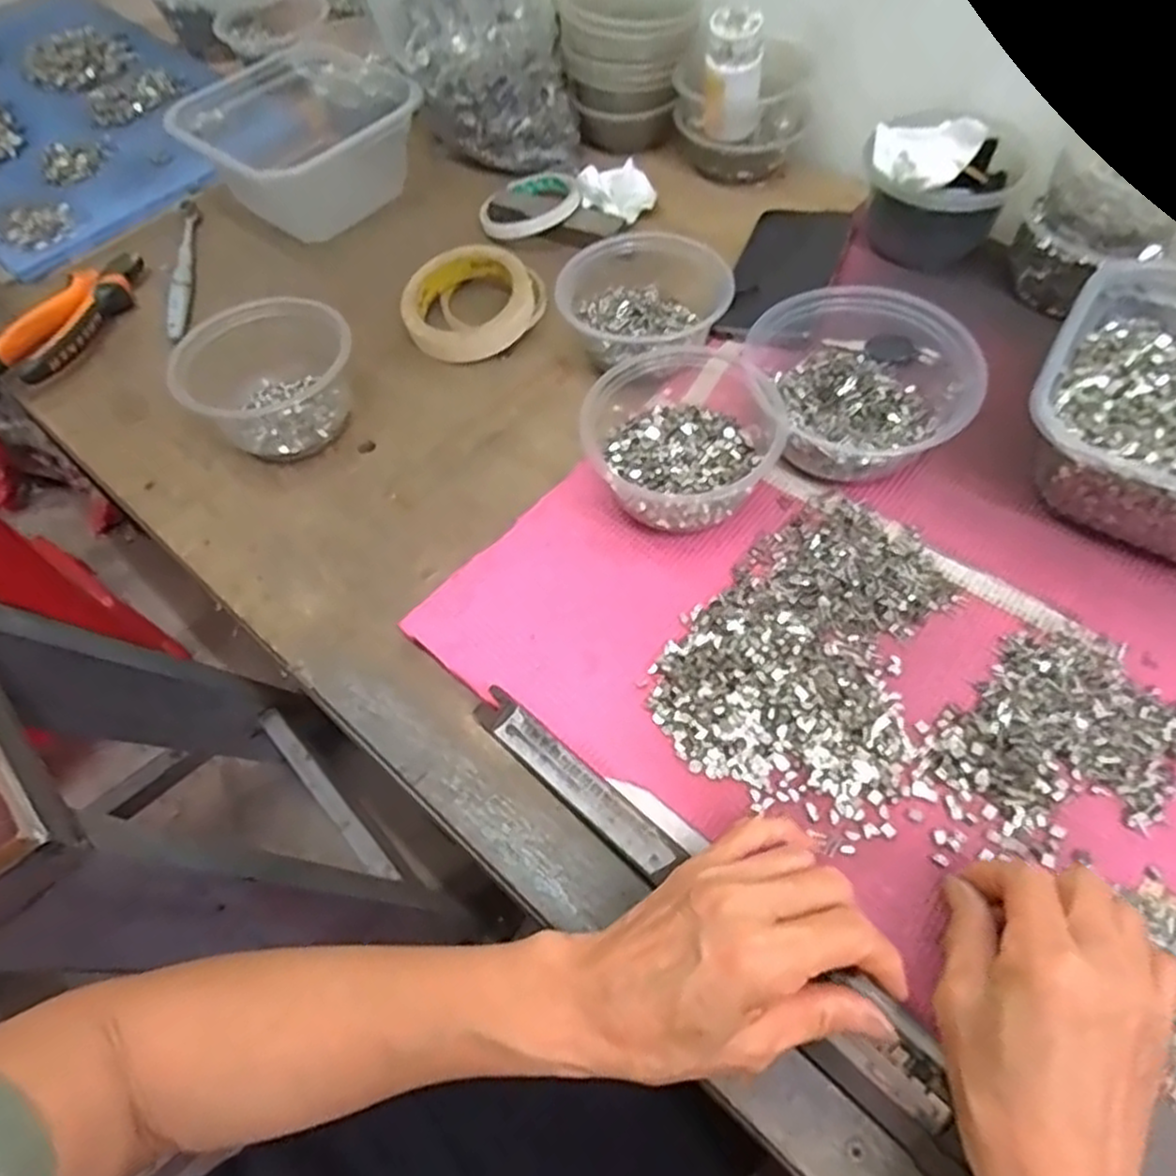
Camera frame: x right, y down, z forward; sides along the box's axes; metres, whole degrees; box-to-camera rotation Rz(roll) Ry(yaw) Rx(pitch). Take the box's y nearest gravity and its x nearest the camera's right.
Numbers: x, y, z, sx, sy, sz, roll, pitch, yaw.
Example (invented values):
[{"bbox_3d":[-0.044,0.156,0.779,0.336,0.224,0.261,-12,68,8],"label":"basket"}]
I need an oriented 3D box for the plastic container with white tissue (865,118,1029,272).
[{"bbox_3d":[0.258,-0.298,0.555,0.106,0.096,0.101,17,61,14],"label":"plastic container with white tissue"}]

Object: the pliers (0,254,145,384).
[{"bbox_3d":[-0.402,-0.215,0.595,0.048,0.030,0.141,19,61,15],"label":"pliers"}]

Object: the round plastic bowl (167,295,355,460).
[{"bbox_3d":[-0.216,-0.142,0.519,0.115,0.063,0.105,-34,62,-16],"label":"round plastic bowl"}]

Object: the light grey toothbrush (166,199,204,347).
[{"bbox_3d":[-0.338,-0.266,0.626,0.015,0.020,0.165,-10,58,-2],"label":"light grey toothbrush"}]

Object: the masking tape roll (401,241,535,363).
[{"bbox_3d":[-0.092,-0.218,0.578,0.096,0.032,0.096,-2,58,3],"label":"masking tape roll"}]

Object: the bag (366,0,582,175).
[{"bbox_3d":[-0.099,-0.482,0.640,0.161,0.200,0.125,-5,58,1],"label":"bag"}]

